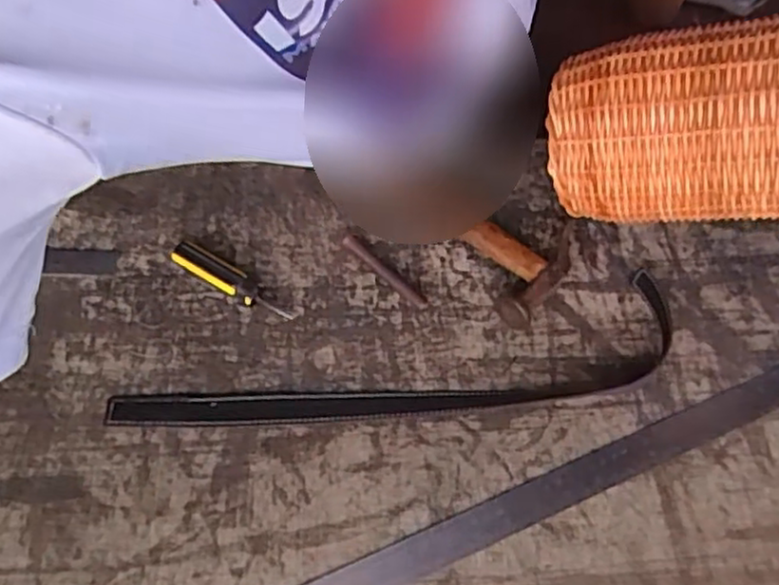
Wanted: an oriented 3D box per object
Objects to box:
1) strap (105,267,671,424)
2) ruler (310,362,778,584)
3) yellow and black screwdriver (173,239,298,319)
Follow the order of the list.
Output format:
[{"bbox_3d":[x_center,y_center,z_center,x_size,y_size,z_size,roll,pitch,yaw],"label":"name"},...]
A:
[{"bbox_3d":[0.014,0.064,0.562,0.449,0.011,0.090,-10,59,-9],"label":"strap"},{"bbox_3d":[0.137,0.140,0.527,0.607,0.006,0.035,-20,62,-15],"label":"ruler"},{"bbox_3d":[-0.130,-0.011,0.591,0.112,0.024,0.026,27,60,14],"label":"yellow and black screwdriver"}]

